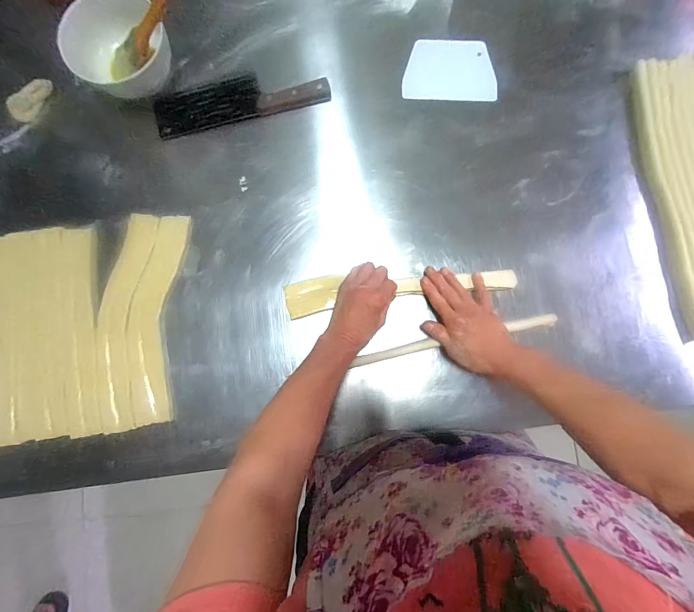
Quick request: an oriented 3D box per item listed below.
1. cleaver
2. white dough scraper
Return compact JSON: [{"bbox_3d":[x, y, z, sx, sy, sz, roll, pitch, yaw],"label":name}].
[{"bbox_3d":[-0.171,-0.339,0.558,0.276,0.024,0.079,-11,82,1],"label":"cleaver"},{"bbox_3d":[0.164,-0.384,0.564,0.145,0.006,0.107,-2,84,1],"label":"white dough scraper"}]

